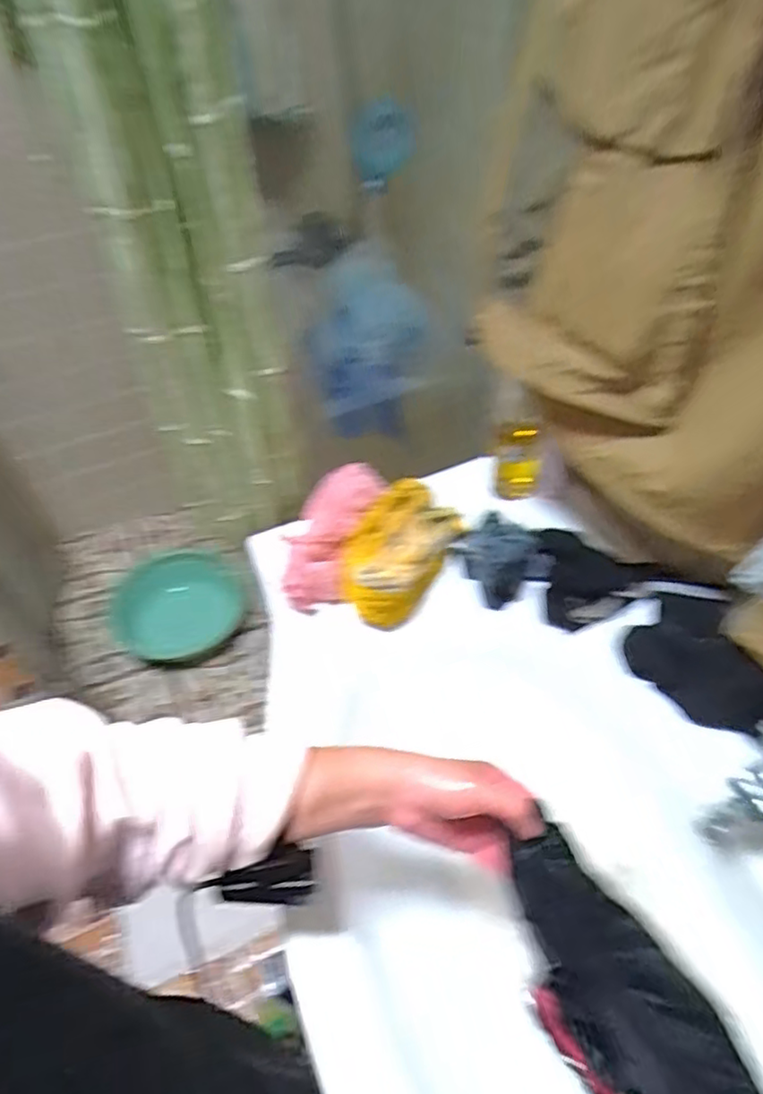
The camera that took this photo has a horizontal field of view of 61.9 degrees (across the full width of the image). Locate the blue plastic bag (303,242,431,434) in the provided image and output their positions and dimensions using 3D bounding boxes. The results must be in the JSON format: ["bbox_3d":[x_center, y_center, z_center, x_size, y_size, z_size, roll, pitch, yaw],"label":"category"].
[{"bbox_3d":[-0.012,-0.257,0.893,0.148,0.284,0.157,-1,49,2],"label":"blue plastic bag"}]

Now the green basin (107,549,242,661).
[{"bbox_3d":[-0.563,0.149,1.727,0.353,0.107,0.378,-1,49,1],"label":"green basin"}]

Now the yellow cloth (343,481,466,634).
[{"bbox_3d":[0.017,0.000,0.711,0.102,0.072,0.184,22,53,20],"label":"yellow cloth"}]

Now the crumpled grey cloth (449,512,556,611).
[{"bbox_3d":[0.135,0.011,0.732,0.093,0.041,0.100,-30,54,-22],"label":"crumpled grey cloth"}]

